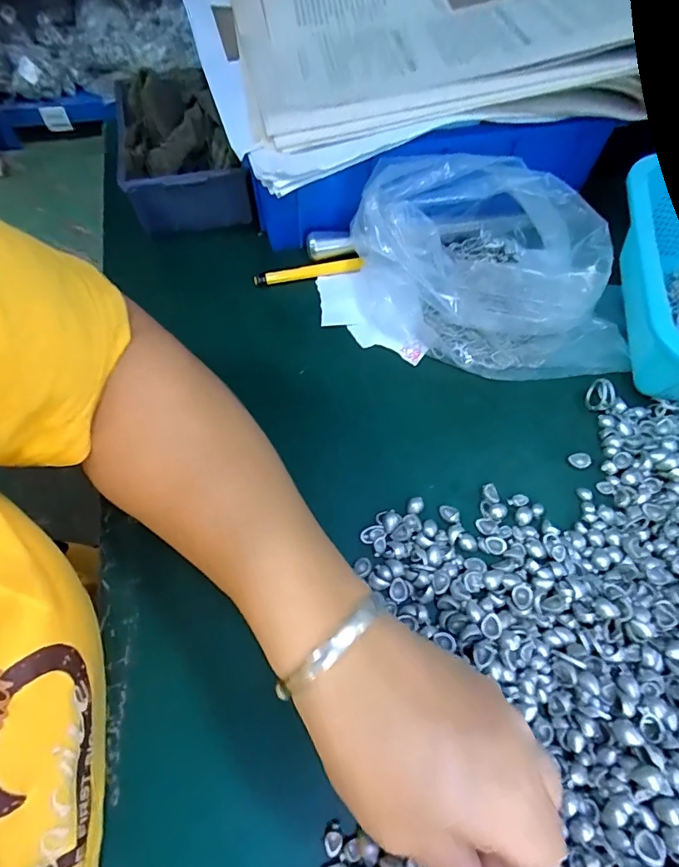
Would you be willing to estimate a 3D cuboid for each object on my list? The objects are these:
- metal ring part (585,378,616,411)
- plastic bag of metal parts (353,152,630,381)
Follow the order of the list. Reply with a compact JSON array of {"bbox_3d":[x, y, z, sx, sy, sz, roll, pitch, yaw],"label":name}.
[{"bbox_3d":[0.177,-0.026,0.317,0.018,0.014,0.019,0,62,0],"label":"metal ring part"},{"bbox_3d":[0.109,-0.117,0.329,0.180,0.076,0.146,-9,63,-5],"label":"plastic bag of metal parts"}]

